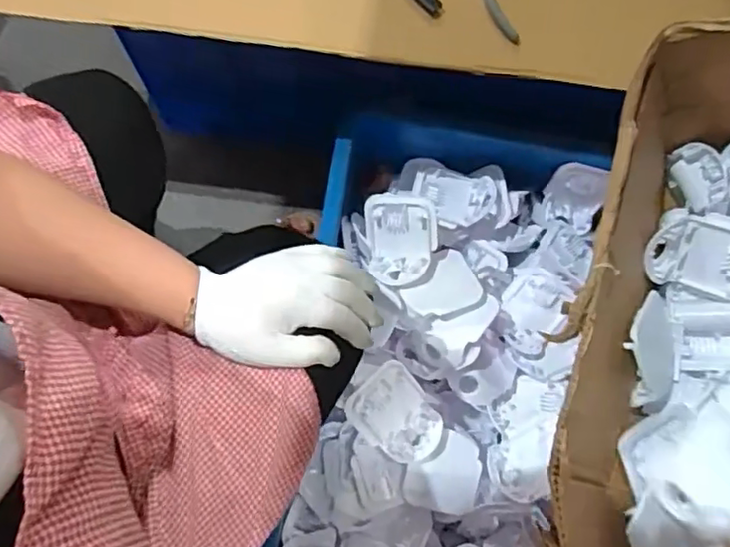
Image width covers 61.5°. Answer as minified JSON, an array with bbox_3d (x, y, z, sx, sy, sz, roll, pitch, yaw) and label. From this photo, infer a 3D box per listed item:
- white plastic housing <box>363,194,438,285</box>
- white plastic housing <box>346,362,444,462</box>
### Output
[{"bbox_3d":[0.040,-0.042,0.740,0.086,0.030,0.104,6,104,19],"label":"white plastic housing"},{"bbox_3d":[0.038,0.166,0.710,0.085,0.025,0.107,-40,80,-10],"label":"white plastic housing"}]

